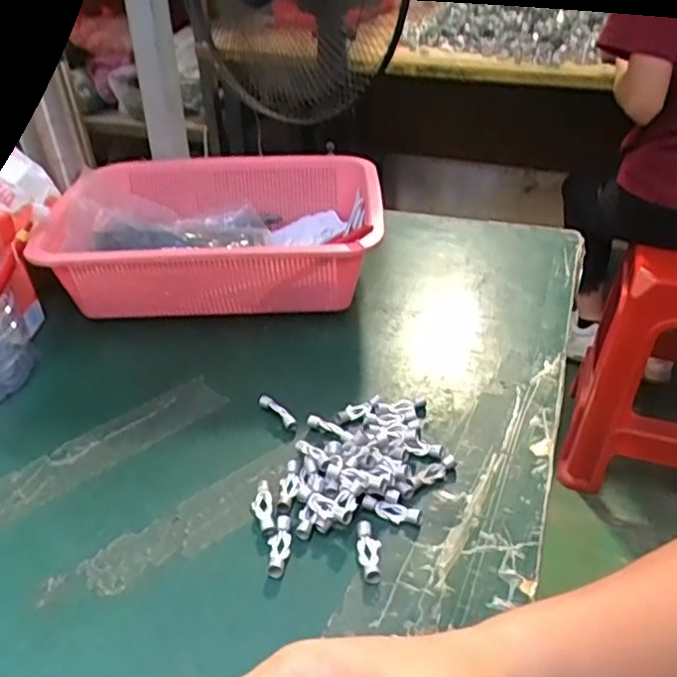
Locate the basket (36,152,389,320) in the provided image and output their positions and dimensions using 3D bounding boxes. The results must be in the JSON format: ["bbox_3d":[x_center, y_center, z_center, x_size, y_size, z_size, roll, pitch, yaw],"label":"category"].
[{"bbox_3d":[-0.107,-0.095,0.623,0.289,0.091,0.210,2,35,4],"label":"basket"}]

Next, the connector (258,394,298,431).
[{"bbox_3d":[-0.043,0.053,0.473,0.008,0.010,0.041,-26,42,-32],"label":"connector"}]

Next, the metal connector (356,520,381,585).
[{"bbox_3d":[0.017,0.121,0.375,0.013,0.007,0.038,1,35,2],"label":"metal connector"}]

